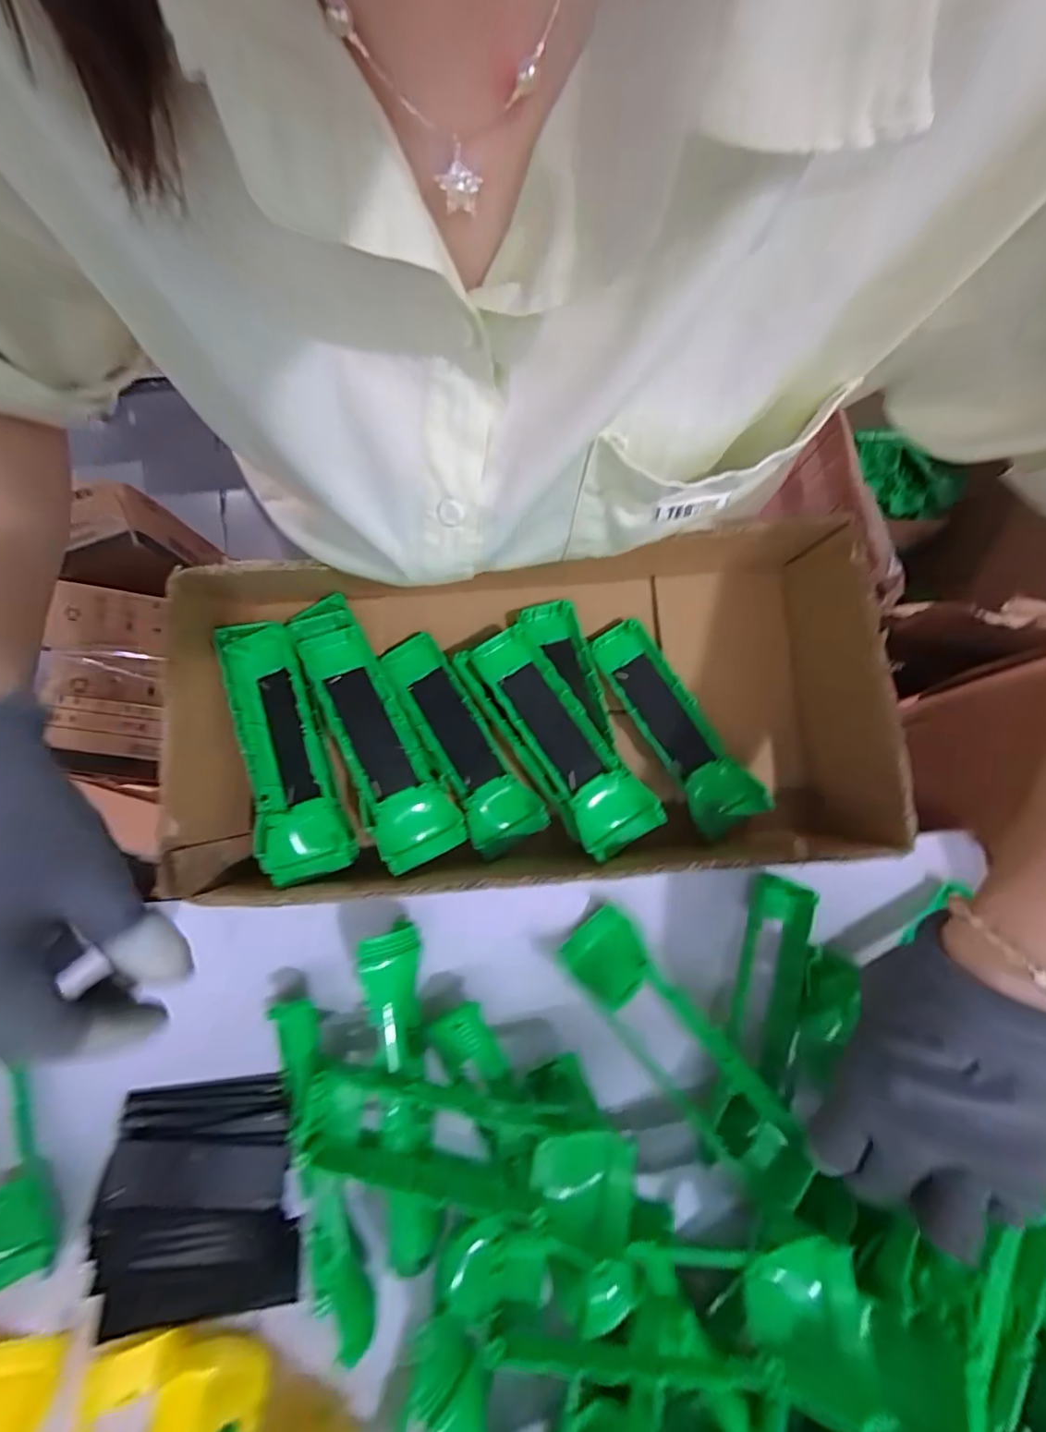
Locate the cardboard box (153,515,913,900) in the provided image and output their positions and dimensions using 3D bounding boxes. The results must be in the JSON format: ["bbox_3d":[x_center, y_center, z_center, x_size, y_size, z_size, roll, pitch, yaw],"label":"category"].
[{"bbox_3d":[0.008,-0.005,0.374,0.445,0.099,0.214,-4,79,-1],"label":"cardboard box"}]

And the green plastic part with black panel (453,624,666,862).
[{"bbox_3d":[0.022,0.016,0.362,0.053,0.027,0.163,-35,81,-6],"label":"green plastic part with black panel"}]

